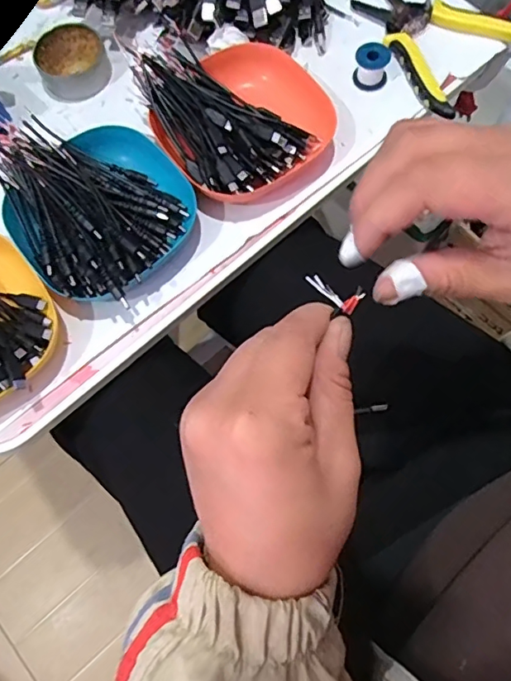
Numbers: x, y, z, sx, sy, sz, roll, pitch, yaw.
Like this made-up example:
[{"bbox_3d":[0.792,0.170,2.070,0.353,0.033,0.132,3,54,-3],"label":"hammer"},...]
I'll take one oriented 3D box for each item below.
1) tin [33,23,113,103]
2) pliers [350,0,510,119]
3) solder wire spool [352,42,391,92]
[{"bbox_3d":[-0.170,-0.259,0.483,0.064,0.023,0.064,-1,73,2],"label":"tin"},{"bbox_3d":[0.156,-0.281,0.474,0.112,0.020,0.153,-42,76,-10],"label":"pliers"},{"bbox_3d":[0.103,-0.242,0.459,0.030,0.028,0.025,13,74,6],"label":"solder wire spool"}]

